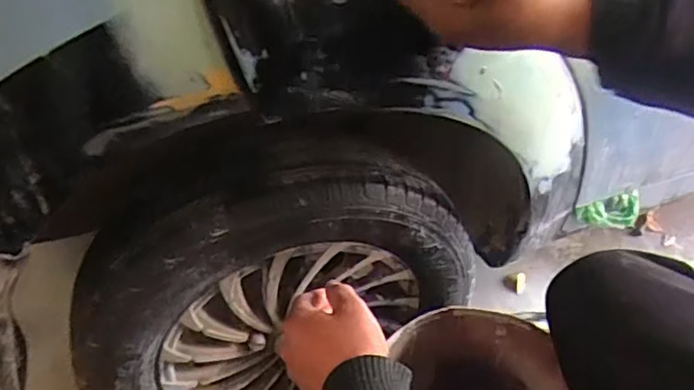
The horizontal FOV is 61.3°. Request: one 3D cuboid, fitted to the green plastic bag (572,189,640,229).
[{"bbox_3d":[0.358,0.021,0.803,0.112,0.057,0.015,-1,40,-21],"label":"green plastic bag"}]

